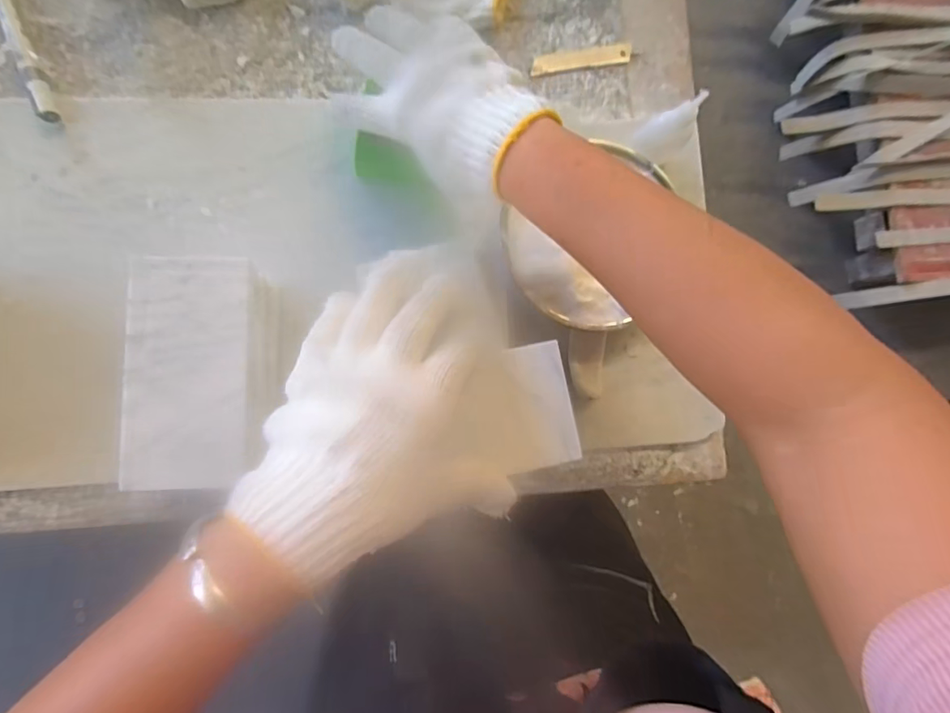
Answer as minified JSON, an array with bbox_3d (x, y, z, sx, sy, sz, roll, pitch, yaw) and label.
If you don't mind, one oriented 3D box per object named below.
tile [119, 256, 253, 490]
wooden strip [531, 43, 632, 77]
[{"bbox_3d":[-0.193,0.010,0.338,0.076,0.007,0.153,0,86,-7],"label":"tile"},{"bbox_3d":[0.097,-0.269,0.456,0.096,0.005,0.019,-13,87,-9],"label":"wooden strip"}]

